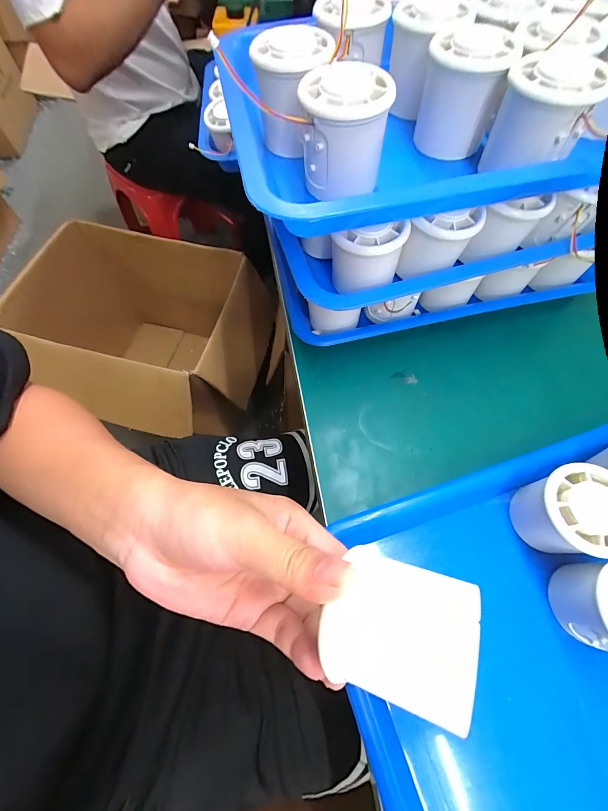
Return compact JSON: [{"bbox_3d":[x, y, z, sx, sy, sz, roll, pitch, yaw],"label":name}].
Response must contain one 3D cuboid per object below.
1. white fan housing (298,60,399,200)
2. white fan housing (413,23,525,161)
[{"bbox_3d":[0.026,-0.177,0.227,0.052,0.059,0.053,4,66,2],"label":"white fan housing"},{"bbox_3d":[0.118,-0.230,0.251,0.053,0.060,0.056,26,68,12],"label":"white fan housing"}]

